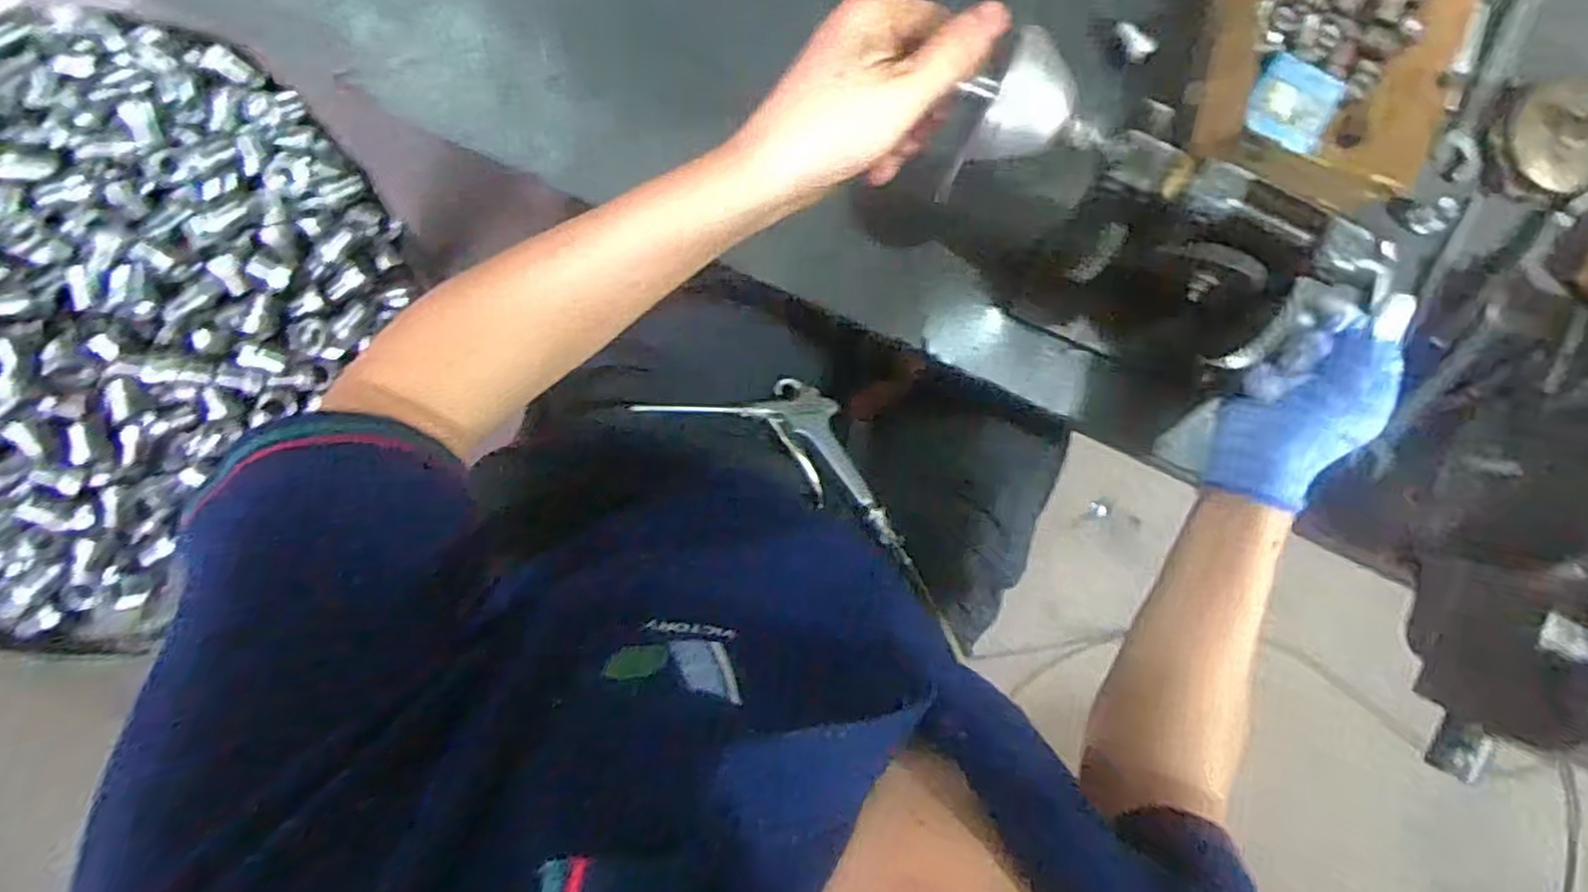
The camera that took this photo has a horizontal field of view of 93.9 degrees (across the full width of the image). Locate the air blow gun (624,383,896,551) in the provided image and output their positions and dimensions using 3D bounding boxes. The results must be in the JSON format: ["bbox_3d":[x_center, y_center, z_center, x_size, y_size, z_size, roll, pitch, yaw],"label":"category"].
[{"bbox_3d":[-0.002,-0.010,0.605,0.227,0.018,0.095,28,59,-8],"label":"air blow gun"}]

